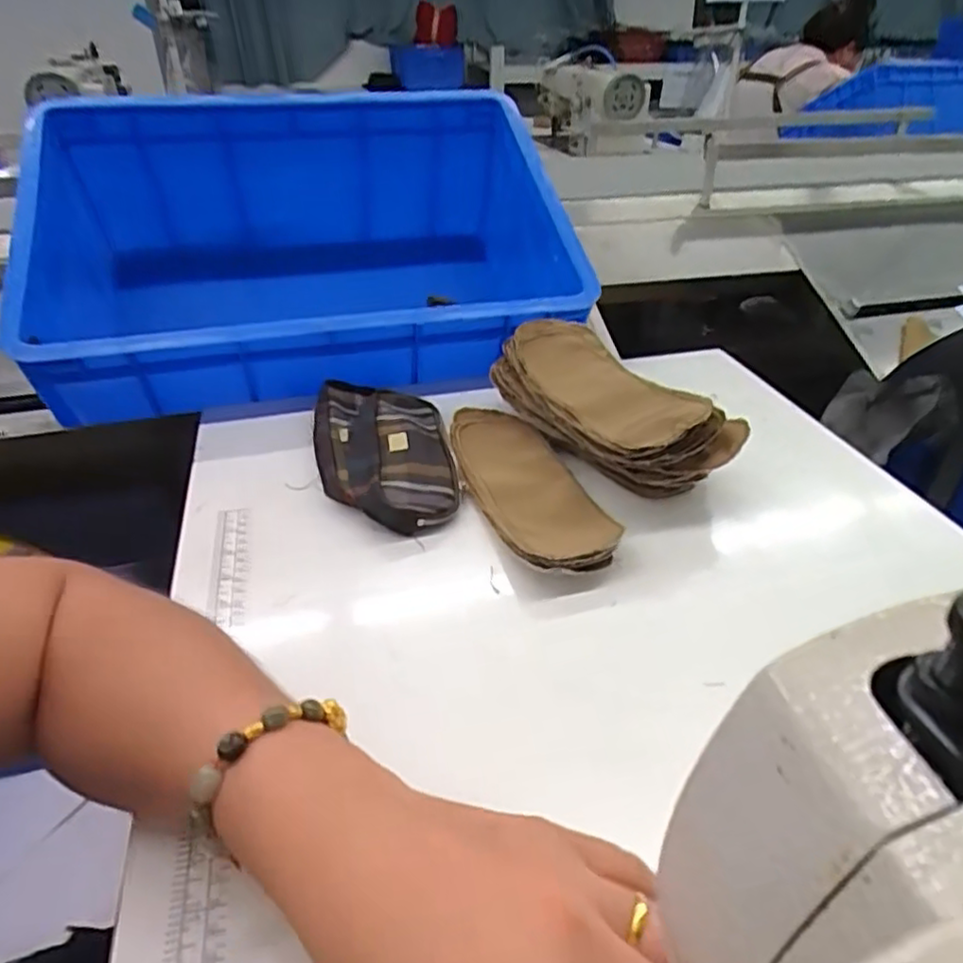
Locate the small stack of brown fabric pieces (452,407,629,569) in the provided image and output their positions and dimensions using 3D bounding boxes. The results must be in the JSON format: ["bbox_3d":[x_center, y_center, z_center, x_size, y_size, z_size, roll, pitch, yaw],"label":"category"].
[{"bbox_3d":[0.034,0.004,0.502,0.079,0.021,0.204,-10,35,-15],"label":"small stack of brown fabric pieces"}]

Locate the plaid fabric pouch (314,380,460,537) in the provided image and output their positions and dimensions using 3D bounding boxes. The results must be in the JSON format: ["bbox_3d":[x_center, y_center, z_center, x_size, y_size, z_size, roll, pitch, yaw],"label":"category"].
[{"bbox_3d":[-0.081,-0.030,0.552,0.107,0.027,0.205,-5,34,-7],"label":"plaid fabric pouch"}]

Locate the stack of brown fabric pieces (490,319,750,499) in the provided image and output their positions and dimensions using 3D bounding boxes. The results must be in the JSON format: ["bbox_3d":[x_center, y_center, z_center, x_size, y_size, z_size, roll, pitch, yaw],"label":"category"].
[{"bbox_3d":[0.099,-0.057,0.540,0.103,0.065,0.214,-22,40,-29],"label":"stack of brown fabric pieces"}]

